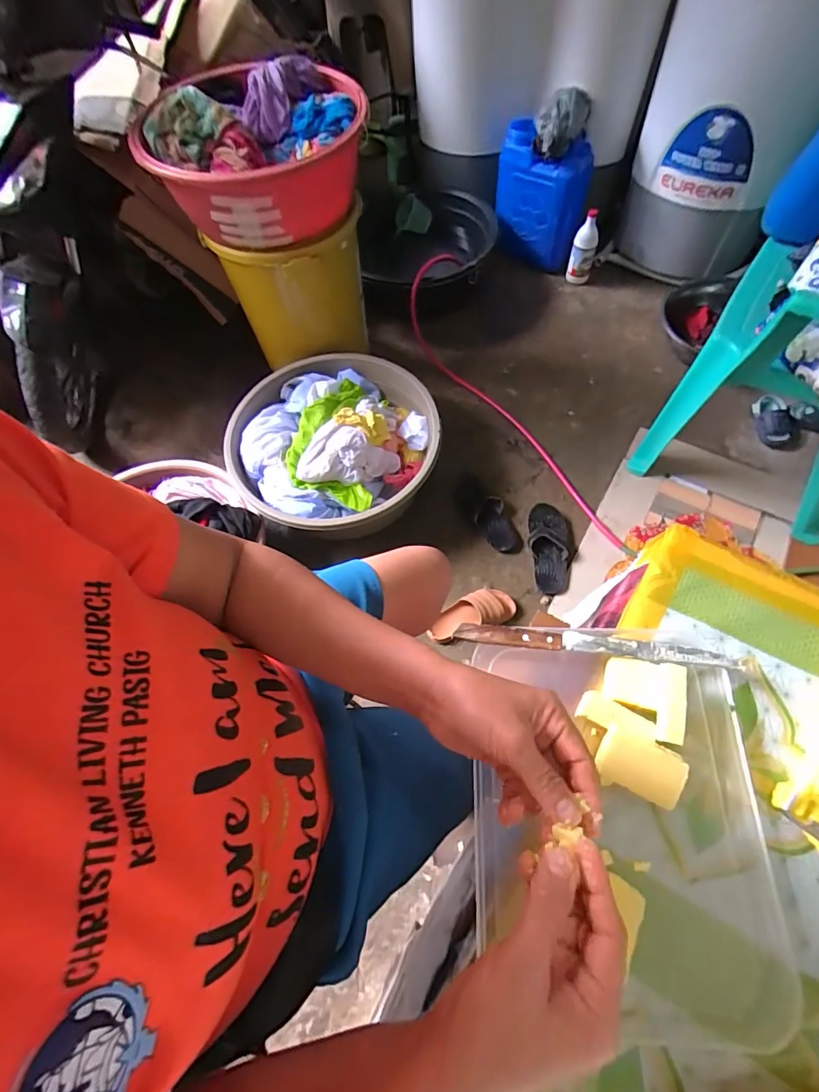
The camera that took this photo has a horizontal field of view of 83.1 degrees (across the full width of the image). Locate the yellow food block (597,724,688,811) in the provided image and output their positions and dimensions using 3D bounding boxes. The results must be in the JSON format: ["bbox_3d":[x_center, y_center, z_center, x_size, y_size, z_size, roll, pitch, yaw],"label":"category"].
[{"bbox_3d":[0.204,0.198,0.415,0.066,0.044,0.045,24,67,14],"label":"yellow food block"}]

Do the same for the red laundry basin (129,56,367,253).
[{"bbox_3d":[-0.381,-1.021,1.201,0.520,0.203,0.554,-1,62,1],"label":"red laundry basin"}]

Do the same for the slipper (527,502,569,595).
[{"bbox_3d":[0.404,0.002,1.333,0.105,0.045,0.273,2,64,4],"label":"slipper"}]

